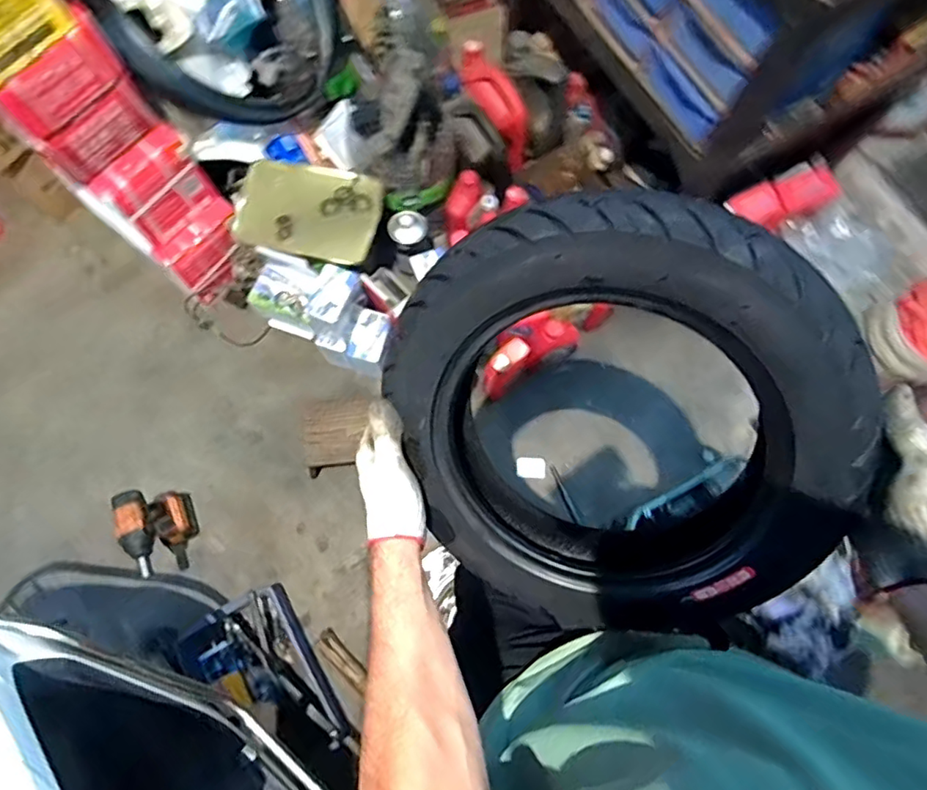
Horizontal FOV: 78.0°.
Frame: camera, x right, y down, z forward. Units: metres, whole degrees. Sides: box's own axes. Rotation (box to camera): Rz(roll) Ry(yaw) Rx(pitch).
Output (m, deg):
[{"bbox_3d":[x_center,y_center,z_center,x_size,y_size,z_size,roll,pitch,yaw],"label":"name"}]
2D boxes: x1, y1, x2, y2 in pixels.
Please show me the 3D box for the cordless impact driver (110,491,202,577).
[{"bbox_3d":[-0.671,0.298,1.248,0.073,0.265,0.191,-18,75,-4],"label":"cordless impact driver"}]

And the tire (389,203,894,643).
[{"bbox_3d":[0.130,0.026,0.483,0.351,0.088,0.374,8,118,16],"label":"tire"}]

